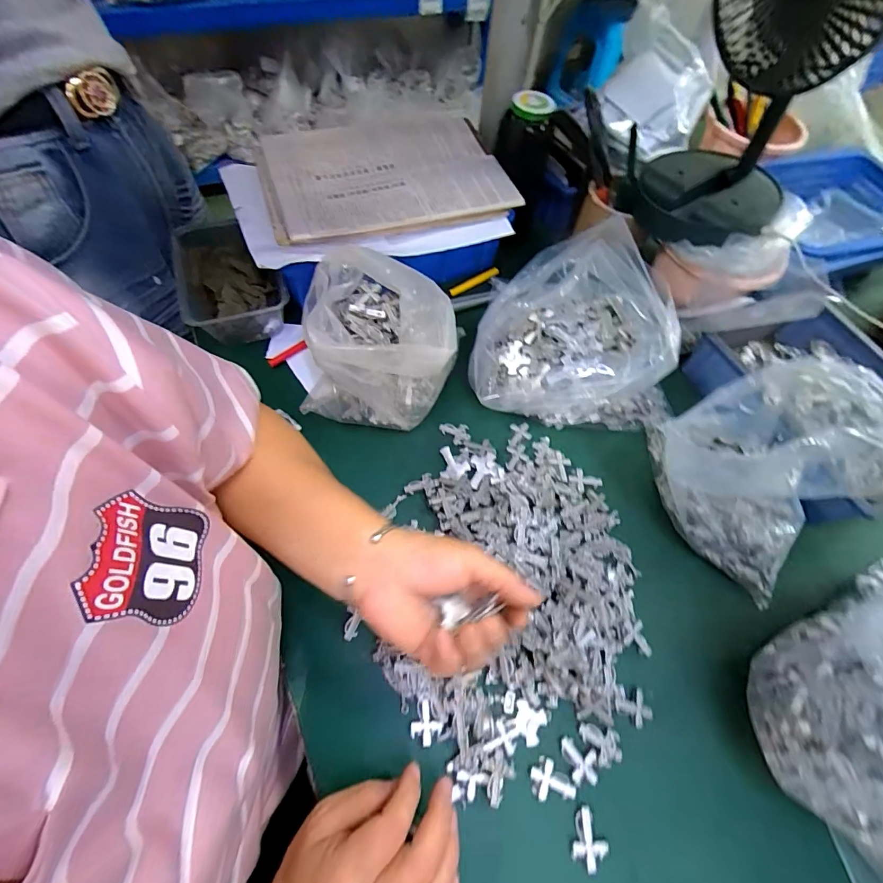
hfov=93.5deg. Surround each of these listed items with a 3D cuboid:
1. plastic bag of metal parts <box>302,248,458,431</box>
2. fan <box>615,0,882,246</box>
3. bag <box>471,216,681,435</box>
[{"bbox_3d":[-0.064,-0.098,0.425,0.157,0.128,0.124,11,62,3],"label":"plastic bag of metal parts"},{"bbox_3d":[0.305,-0.346,0.395,0.166,0.285,0.147,34,64,13],"label":"fan"},{"bbox_3d":[0.143,-0.108,0.442,0.212,0.125,0.160,8,62,1],"label":"bag"}]

